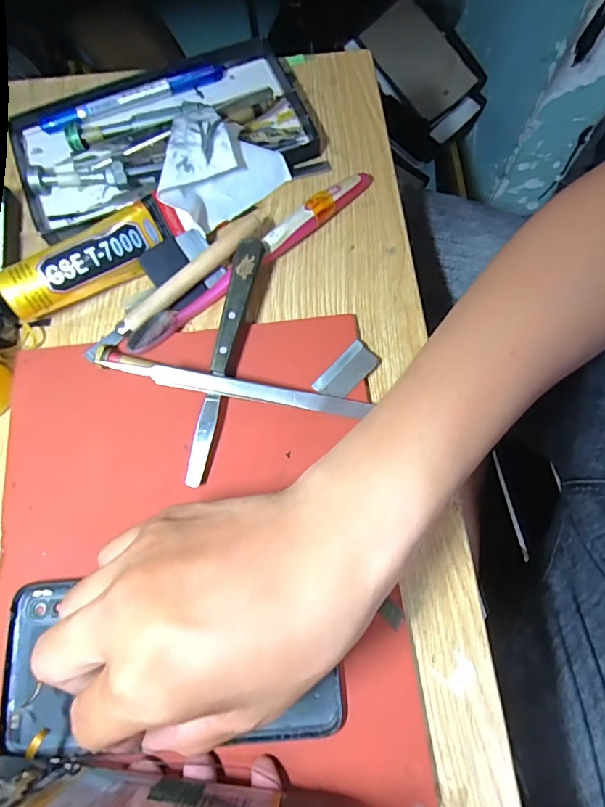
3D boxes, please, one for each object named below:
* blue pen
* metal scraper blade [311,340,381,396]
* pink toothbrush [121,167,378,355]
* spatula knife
[{"bbox_3d":[-0.118,-0.215,0.333,0.132,0.010,0.014,-24,74,-8],"label":"blue pen"},{"bbox_3d":[0.025,-0.018,0.271,0.040,0.004,0.019,-43,78,-12],"label":"metal scraper blade"},{"bbox_3d":[-0.029,-0.092,0.290,0.186,0.016,0.018,-39,77,-12],"label":"pink toothbrush"},{"bbox_3d":[-0.044,-0.026,0.265,0.014,0.020,0.143,11,73,3],"label":"spatula knife"}]

